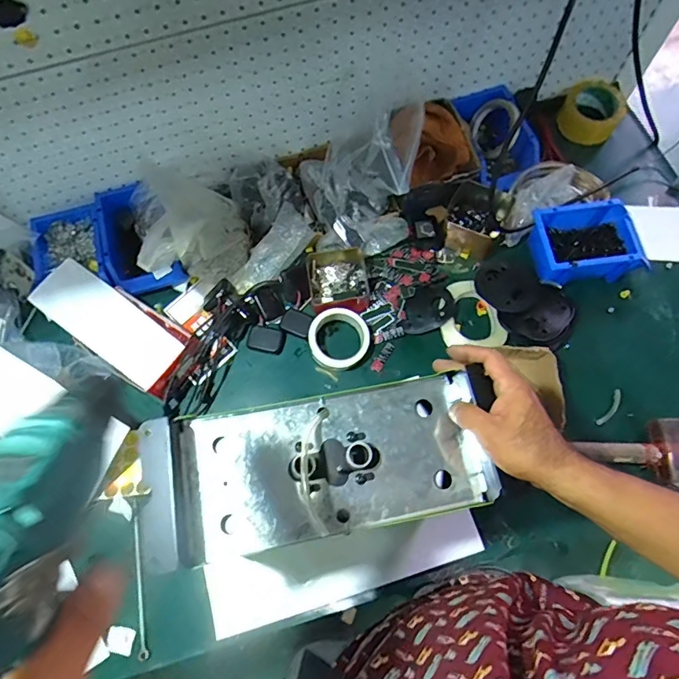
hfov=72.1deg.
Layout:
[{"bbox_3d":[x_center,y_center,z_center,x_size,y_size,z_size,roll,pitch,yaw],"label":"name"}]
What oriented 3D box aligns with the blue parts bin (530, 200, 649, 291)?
[{"bbox_3d":[0.404,-0.160,0.774,0.168,0.065,0.128,-9,70,-1],"label":"blue parts bin"}]

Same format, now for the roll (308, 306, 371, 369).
[{"bbox_3d":[-0.001,-0.001,0.756,0.098,0.026,0.097,-1,70,2],"label":"roll"}]

